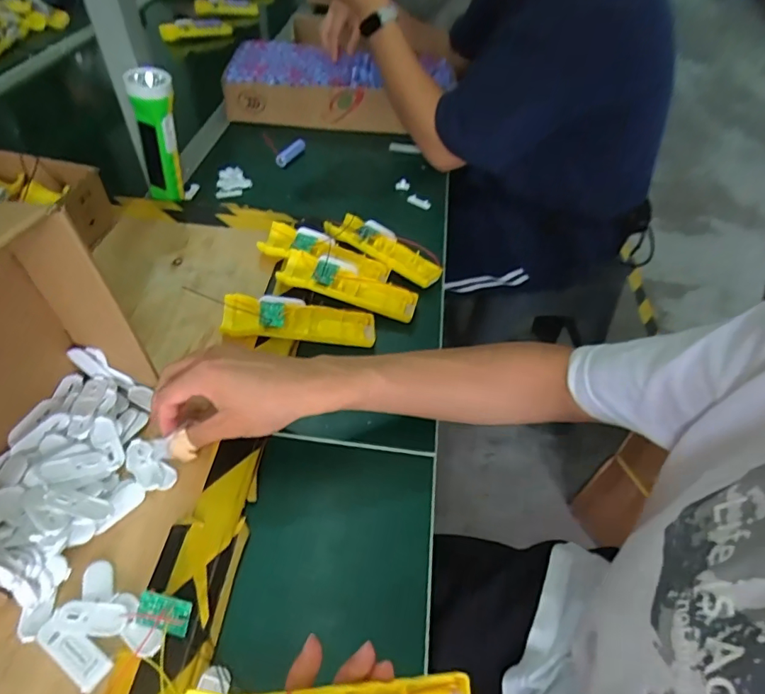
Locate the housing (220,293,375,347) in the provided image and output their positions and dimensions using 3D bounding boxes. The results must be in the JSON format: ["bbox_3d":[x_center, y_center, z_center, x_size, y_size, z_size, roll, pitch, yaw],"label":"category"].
[{"bbox_3d":[-0.087,-0.029,0.529,0.157,0.027,0.041,6,46,-19],"label":"housing"}]

